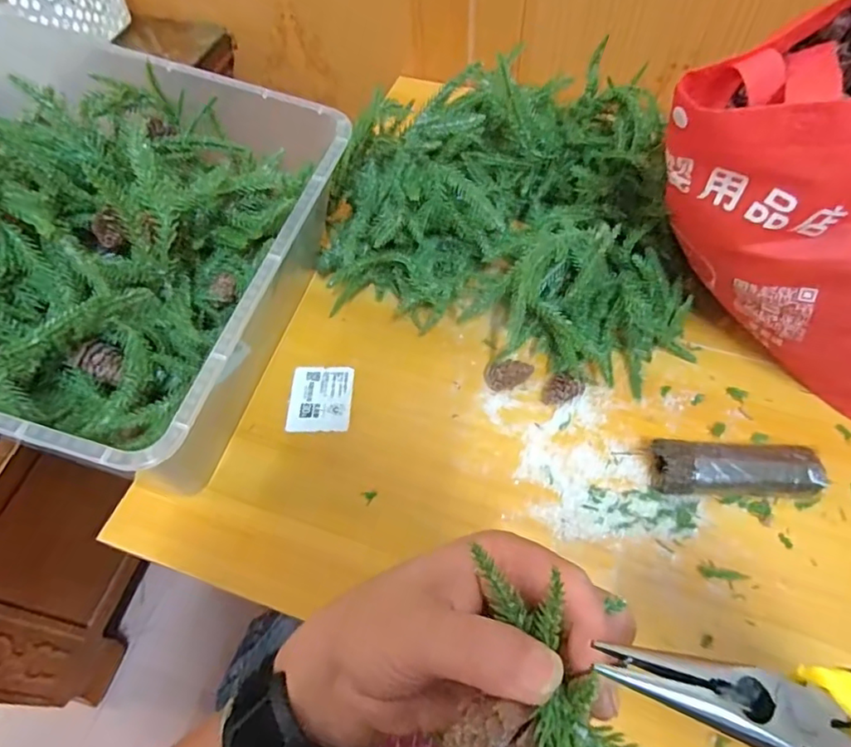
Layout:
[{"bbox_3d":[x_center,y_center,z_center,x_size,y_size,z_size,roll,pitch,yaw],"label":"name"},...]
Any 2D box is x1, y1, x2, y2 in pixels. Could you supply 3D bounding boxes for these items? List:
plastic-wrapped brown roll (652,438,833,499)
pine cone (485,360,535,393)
[{"bbox_3d":[0.213,0.068,0.390,0.107,0.027,0.037,4,58,5],"label":"plastic-wrapped brown roll"},{"bbox_3d":[0.066,0.001,0.441,0.037,0.017,0.020,-14,58,-7],"label":"pine cone"}]

